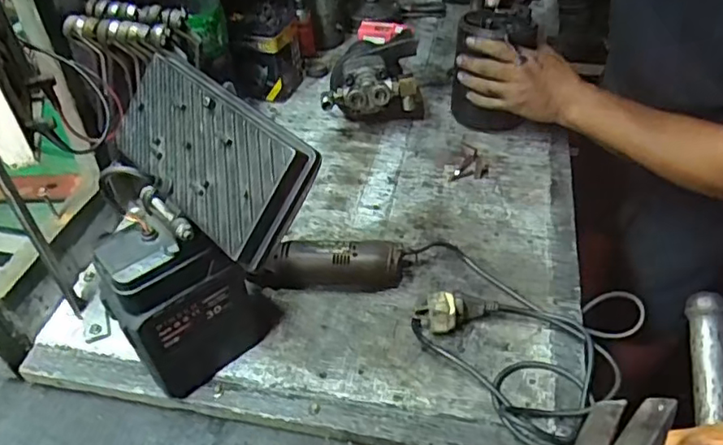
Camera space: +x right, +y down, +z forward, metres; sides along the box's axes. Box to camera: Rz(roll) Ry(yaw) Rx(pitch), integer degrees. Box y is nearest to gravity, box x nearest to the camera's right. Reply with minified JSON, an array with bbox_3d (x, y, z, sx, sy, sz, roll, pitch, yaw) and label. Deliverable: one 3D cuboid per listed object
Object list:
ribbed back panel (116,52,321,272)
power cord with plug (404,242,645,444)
[{"bbox_3d":[-0.129,-0.062,0.481,0.210,0.028,0.100,36,100,34],"label":"ribbed back panel"},{"bbox_3d":[0.145,0.109,0.604,0.246,0.041,0.198,18,48,20],"label":"power cord with plug"}]

